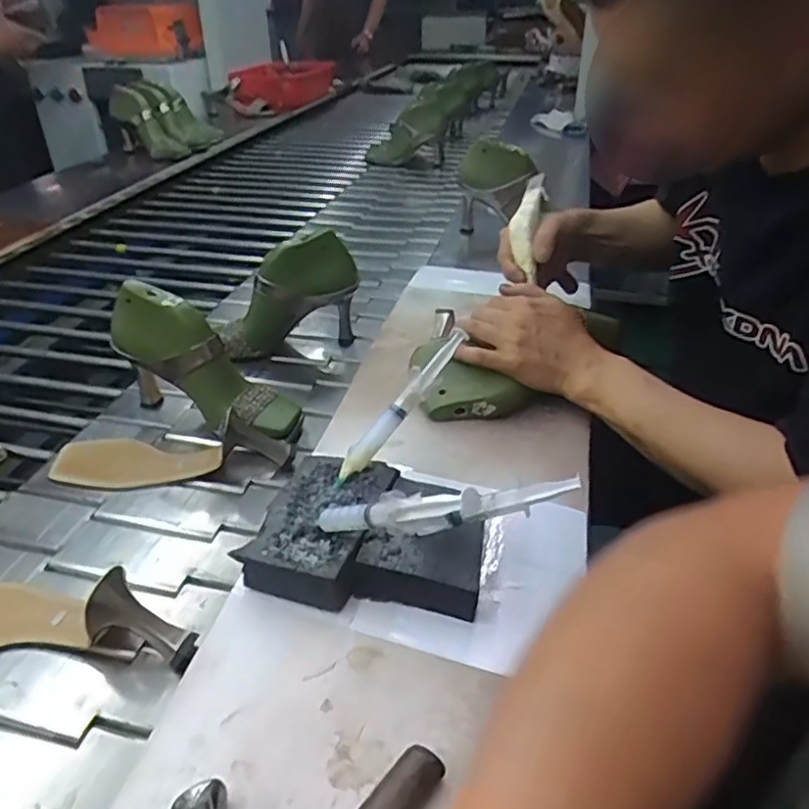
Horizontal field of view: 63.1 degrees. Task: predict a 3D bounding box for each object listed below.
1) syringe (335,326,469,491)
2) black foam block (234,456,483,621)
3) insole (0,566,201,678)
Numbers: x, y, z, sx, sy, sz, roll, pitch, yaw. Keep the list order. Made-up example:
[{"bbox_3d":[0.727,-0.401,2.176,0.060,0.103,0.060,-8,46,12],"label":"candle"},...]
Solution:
[{"bbox_3d":[-0.002,0.003,0.540,0.016,0.020,0.159,31,76,38],"label":"syringe"},{"bbox_3d":[-0.022,0.099,0.497,0.172,0.041,0.131,10,34,14],"label":"black foam block"},{"bbox_3d":[-0.279,0.152,0.501,0.245,0.060,0.067,2,33,2],"label":"insole"}]

